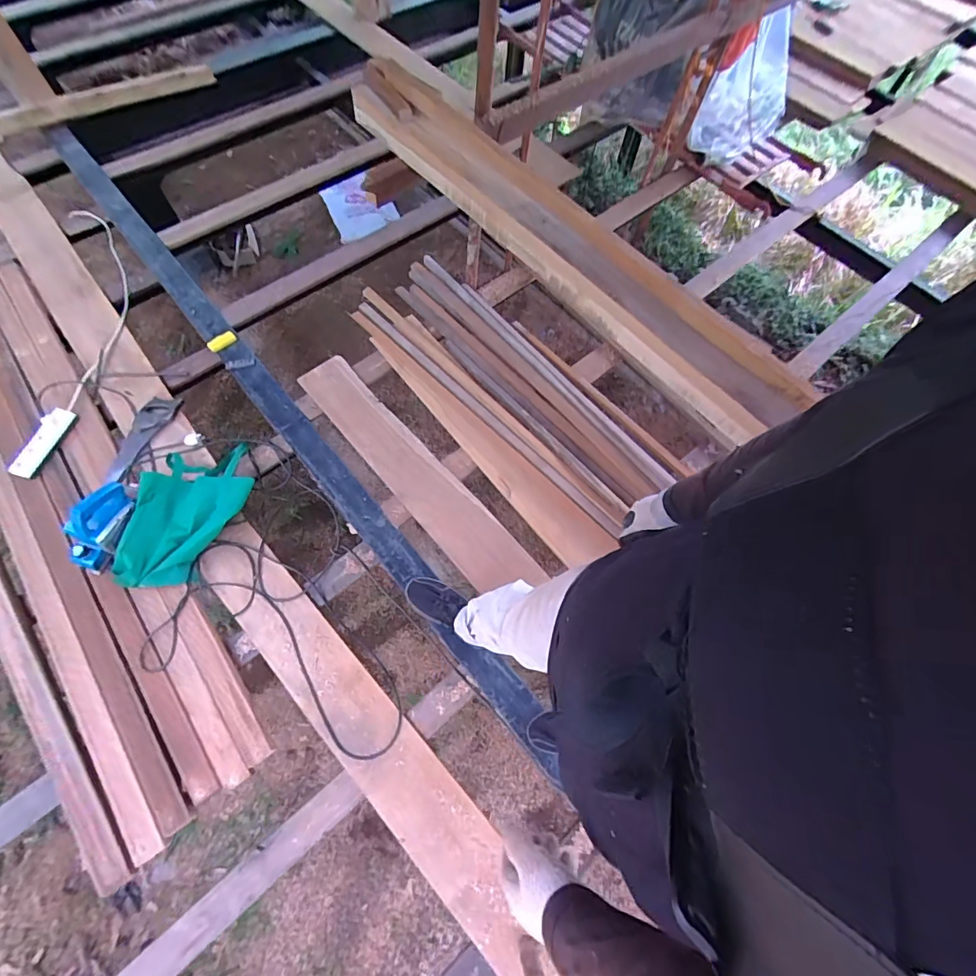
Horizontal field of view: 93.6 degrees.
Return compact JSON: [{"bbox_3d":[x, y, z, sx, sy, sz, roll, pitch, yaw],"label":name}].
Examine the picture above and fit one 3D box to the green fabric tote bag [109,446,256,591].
[{"bbox_3d":[-0.925,0.059,1.420,0.298,0.102,0.510,8,70,5],"label":"green fabric tote bag"}]

